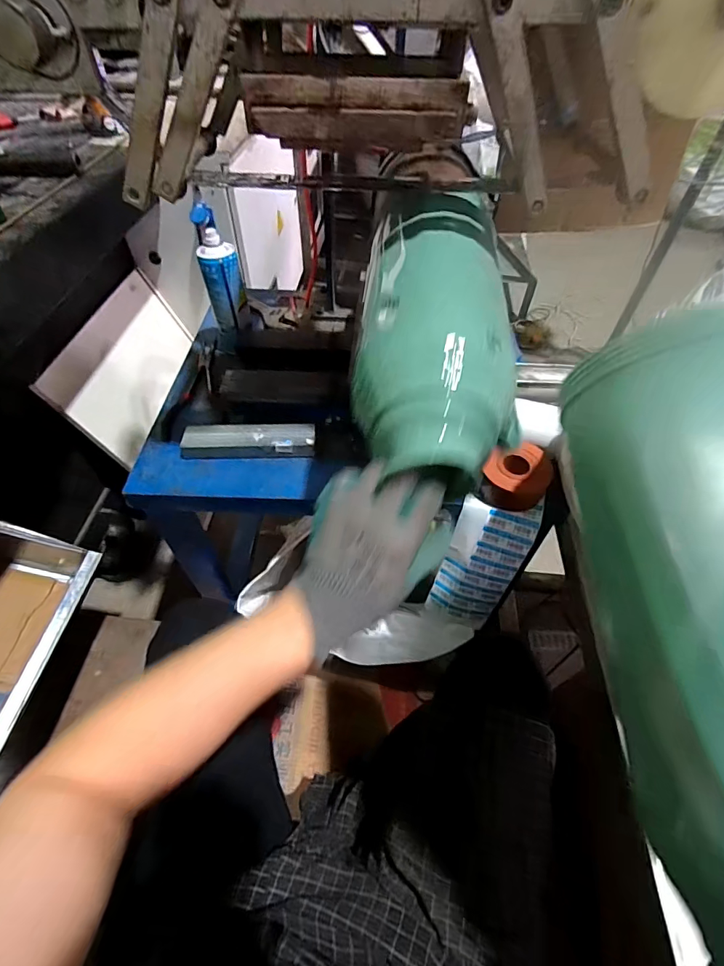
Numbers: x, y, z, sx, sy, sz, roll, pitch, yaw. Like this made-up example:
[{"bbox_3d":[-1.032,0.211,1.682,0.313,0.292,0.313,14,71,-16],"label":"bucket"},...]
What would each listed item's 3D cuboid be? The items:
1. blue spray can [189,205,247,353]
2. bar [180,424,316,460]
[{"bbox_3d":[-0.243,-0.343,0.761,0.062,0.242,0.058,28,57,19],"label":"blue spray can"},{"bbox_3d":[-0.175,-0.067,0.673,0.200,0.024,0.059,-1,52,-2],"label":"bar"}]

